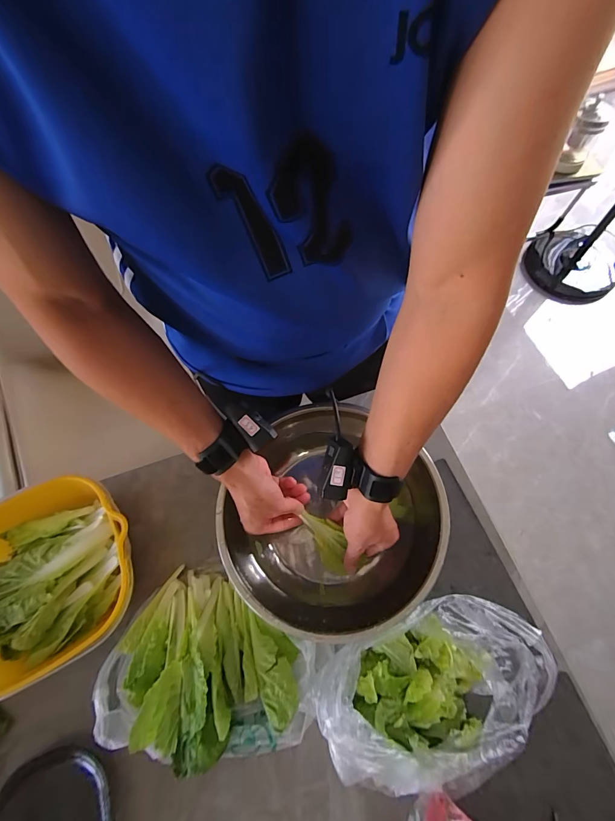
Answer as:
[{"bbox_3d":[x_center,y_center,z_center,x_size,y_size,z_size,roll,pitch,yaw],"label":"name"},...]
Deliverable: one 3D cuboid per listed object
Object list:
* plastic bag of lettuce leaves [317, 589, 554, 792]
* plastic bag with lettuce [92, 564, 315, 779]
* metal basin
[{"bbox_3d":[0.156,0.317,0.413,0.270,0.100,0.152,-21,67,-6],"label":"plastic bag of lettuce leaves"},{"bbox_3d":[-0.125,0.333,0.456,0.260,0.048,0.196,14,68,8],"label":"plastic bag with lettuce"},{"bbox_3d":[0.032,0.165,0.509,0.282,0.088,0.270,-1,67,2],"label":"metal basin"}]

